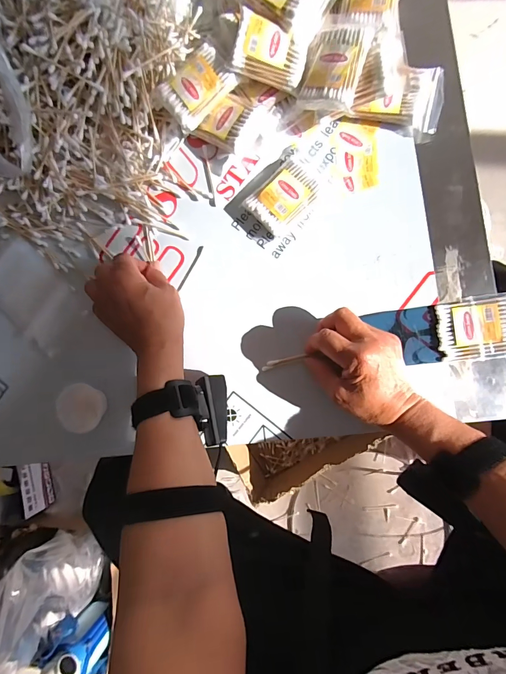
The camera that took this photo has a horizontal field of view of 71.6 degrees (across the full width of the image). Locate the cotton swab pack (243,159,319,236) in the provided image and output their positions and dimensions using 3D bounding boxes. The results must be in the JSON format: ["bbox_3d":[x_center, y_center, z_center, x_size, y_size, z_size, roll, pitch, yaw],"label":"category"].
[{"bbox_3d":[0.033,-0.153,0.387,0.071,0.019,0.051,-42,84,3],"label":"cotton swab pack"}]

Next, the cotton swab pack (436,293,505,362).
[{"bbox_3d":[0.258,-0.014,0.357,0.127,0.015,0.064,-6,87,6],"label":"cotton swab pack"}]

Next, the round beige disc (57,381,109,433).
[{"bbox_3d":[-0.194,0.079,0.395,0.049,0.016,0.052,0,87,6],"label":"round beige disc"}]

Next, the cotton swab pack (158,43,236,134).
[{"bbox_3d":[-0.061,-0.268,0.376,0.073,0.010,0.051,-40,97,7],"label":"cotton swab pack"}]

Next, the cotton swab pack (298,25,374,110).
[{"bbox_3d":[0.081,-0.270,0.353,0.054,0.019,0.077,16,90,9],"label":"cotton swab pack"}]

